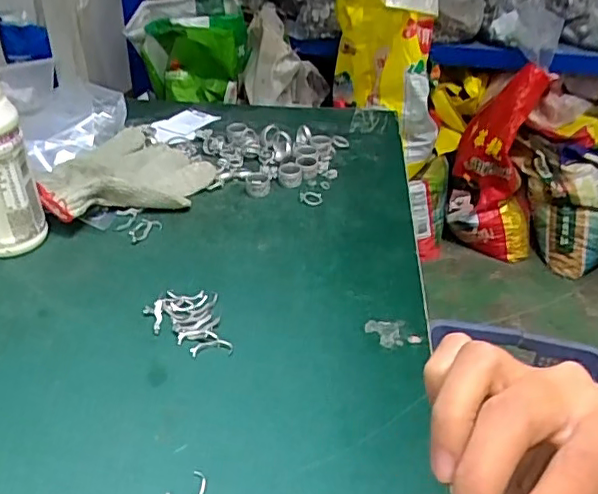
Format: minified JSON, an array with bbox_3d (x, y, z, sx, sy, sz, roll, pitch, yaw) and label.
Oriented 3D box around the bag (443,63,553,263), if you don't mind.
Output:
[{"bbox_3d":[0.608,-0.220,1.758,0.271,0.562,0.127,12,35,12],"label":"bag"}]

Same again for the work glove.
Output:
[{"bbox_3d":[-0.195,-0.083,0.653,0.184,0.042,0.153,-16,39,-24],"label":"work glove"}]

